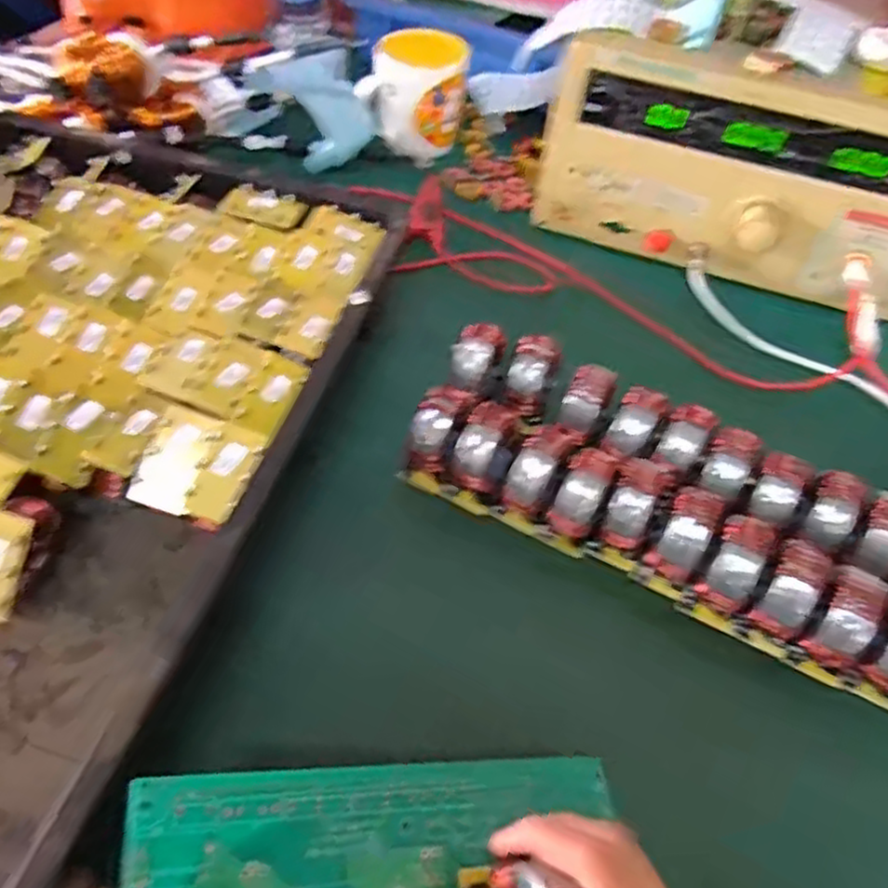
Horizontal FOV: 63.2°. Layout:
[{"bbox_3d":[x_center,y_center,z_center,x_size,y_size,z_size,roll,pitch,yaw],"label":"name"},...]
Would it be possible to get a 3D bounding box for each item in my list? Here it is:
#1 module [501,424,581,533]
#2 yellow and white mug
[{"bbox_3d":[0.054,0.023,0.445,0.026,0.072,0.022,28,23,16],"label":"module"},{"bbox_3d":[-0.028,-0.335,0.697,0.094,0.095,0.099,7,52,0],"label":"yellow and white mug"}]

